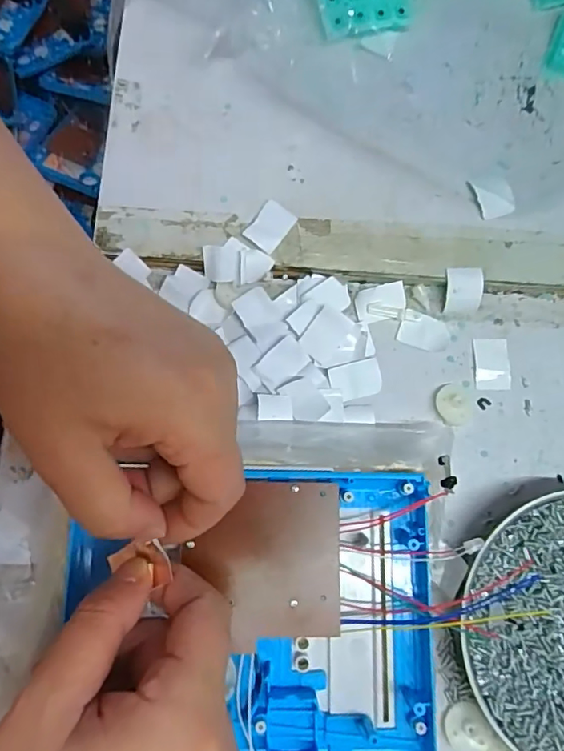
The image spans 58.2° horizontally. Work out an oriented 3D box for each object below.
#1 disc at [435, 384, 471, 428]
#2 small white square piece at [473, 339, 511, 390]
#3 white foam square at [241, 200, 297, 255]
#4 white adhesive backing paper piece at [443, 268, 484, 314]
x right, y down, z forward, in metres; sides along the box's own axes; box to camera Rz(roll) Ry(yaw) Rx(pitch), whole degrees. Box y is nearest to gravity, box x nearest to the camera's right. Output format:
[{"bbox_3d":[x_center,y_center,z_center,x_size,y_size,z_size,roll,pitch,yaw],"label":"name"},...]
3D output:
[{"bbox_3d":[0.096,0.017,0.286,0.018,0.007,0.023,3,80,-1],"label":"disc"},{"bbox_3d":[0.122,-0.007,0.293,0.020,0.004,0.030,1,80,-1],"label":"small white square piece"},{"bbox_3d":[-0.007,-0.085,0.289,0.020,0.004,0.028,36,81,5],"label":"white foam square"},{"bbox_3d":[0.106,-0.050,0.295,0.022,0.011,0.023,-1,80,-1],"label":"white adhesive backing paper piece"}]

